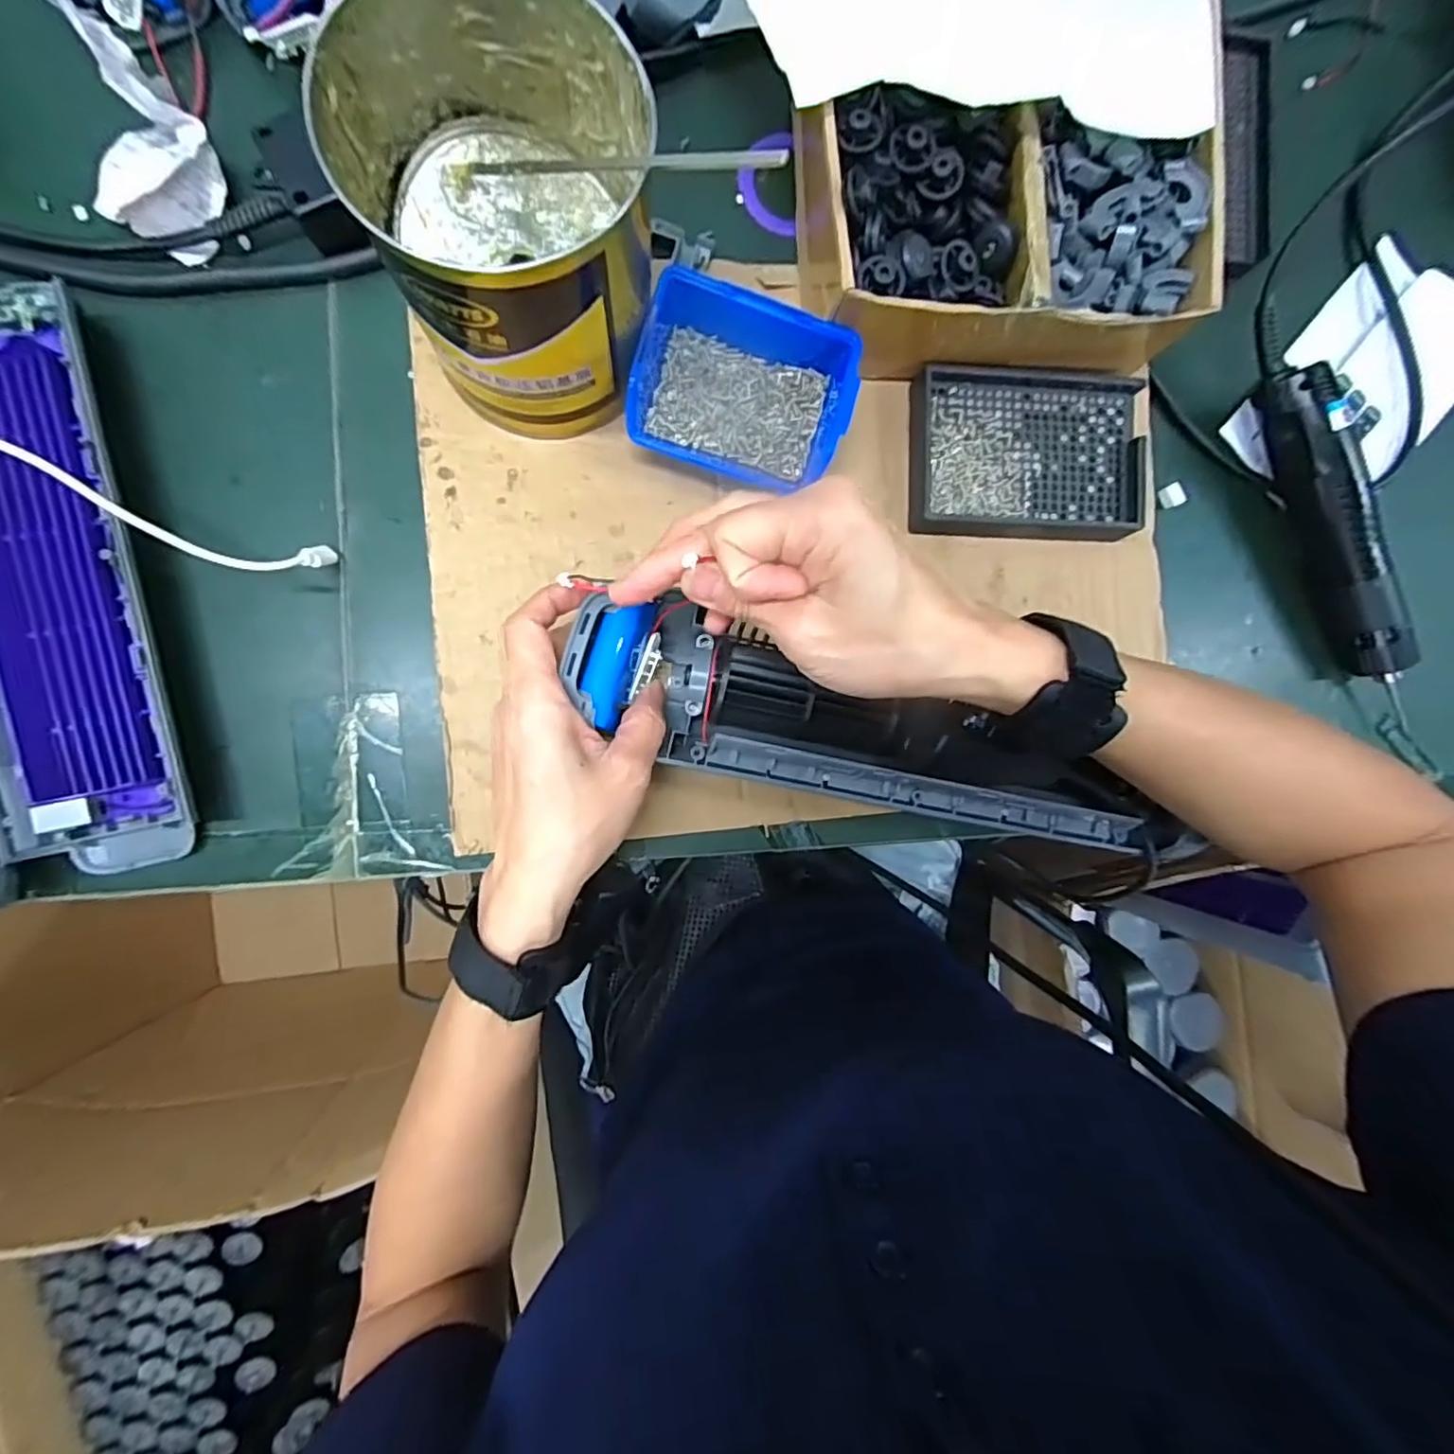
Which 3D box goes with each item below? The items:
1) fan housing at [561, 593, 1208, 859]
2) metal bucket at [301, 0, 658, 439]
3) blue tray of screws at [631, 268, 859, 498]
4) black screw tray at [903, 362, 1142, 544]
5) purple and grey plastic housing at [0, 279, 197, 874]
[{"bbox_3d":[0.080,0.011,0.305,0.317,0.055,0.067,17,88,-5],"label":"fan housing"},{"bbox_3d":[-0.096,-0.221,0.284,0.117,0.116,0.123,0,90,-7],"label":"metal bucket"},{"bbox_3d":[0.008,-0.180,0.335,0.112,0.046,0.084,12,89,-7],"label":"blue tray of screws"},{"bbox_3d":[0.179,-0.162,0.371,0.139,0.024,0.091,0,90,-7],"label":"black screw tray"},{"bbox_3d":[-0.336,-0.073,0.308,0.078,0.026,0.291,-12,91,-7],"label":"purple and grey plastic housing"}]

